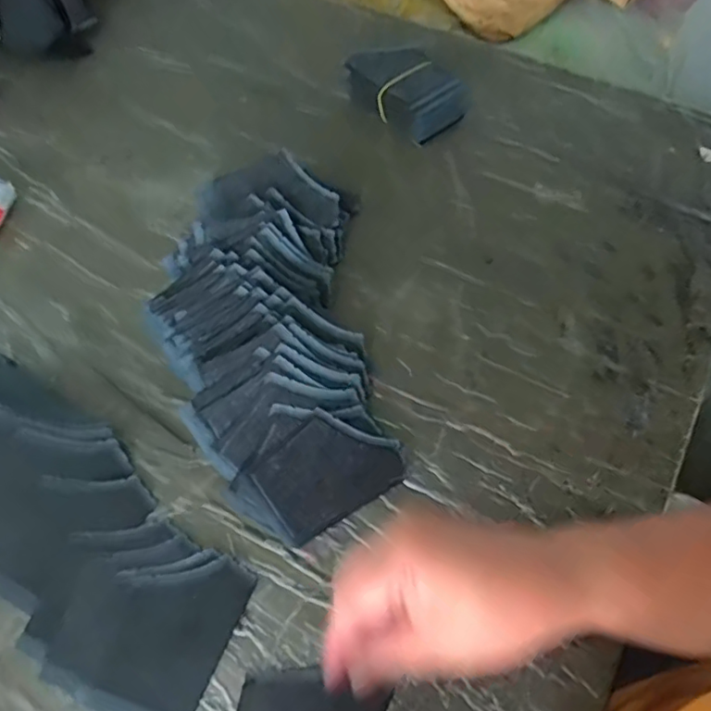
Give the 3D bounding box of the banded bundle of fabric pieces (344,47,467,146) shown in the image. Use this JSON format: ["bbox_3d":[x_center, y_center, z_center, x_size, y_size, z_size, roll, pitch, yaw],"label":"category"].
[{"bbox_3d":[0.055,-0.271,0.599,0.080,0.045,0.111,-41,65,-18],"label":"banded bundle of fabric pieces"}]

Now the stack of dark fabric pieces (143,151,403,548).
[{"bbox_3d":[-0.070,-0.020,0.461,0.164,0.055,0.309,-11,60,-2],"label":"stack of dark fabric pieces"}]

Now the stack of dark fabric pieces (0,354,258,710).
[{"bbox_3d":[-0.203,0.108,0.394,0.289,0.058,0.119,37,69,22],"label":"stack of dark fabric pieces"}]

